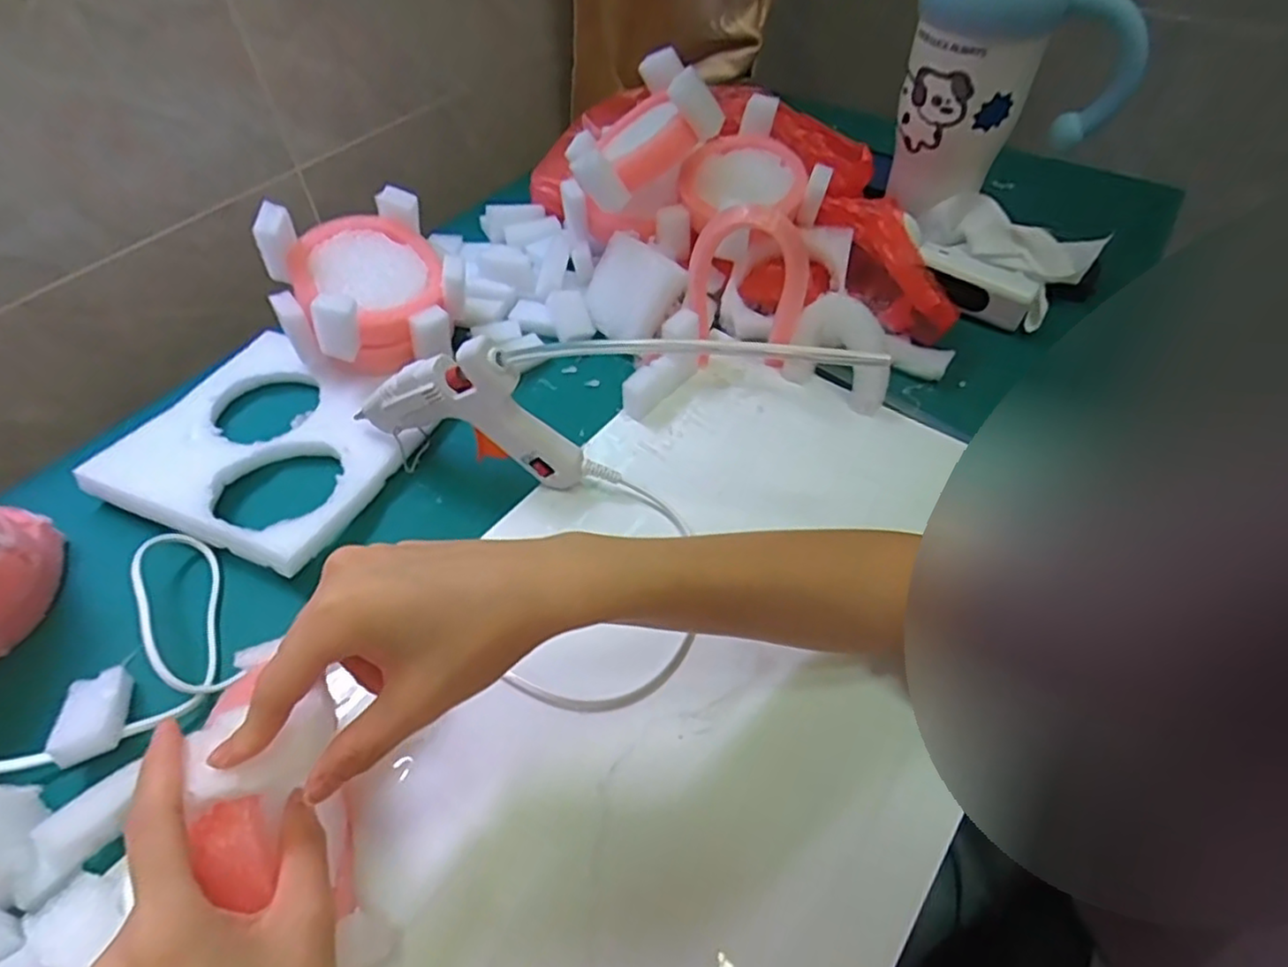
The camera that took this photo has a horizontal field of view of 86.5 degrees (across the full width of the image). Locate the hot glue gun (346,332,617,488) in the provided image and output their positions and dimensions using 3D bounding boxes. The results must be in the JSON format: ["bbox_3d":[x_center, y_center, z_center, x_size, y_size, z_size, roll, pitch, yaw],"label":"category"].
[{"bbox_3d":[-0.100,-0.045,0.420,0.162,0.099,0.024,10,51,10],"label":"hot glue gun"}]

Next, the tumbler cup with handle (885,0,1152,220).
[{"bbox_3d":[0.292,-0.324,0.517,0.179,0.247,0.090,-10,51,-6],"label":"tumbler cup with handle"}]

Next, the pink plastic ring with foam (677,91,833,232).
[{"bbox_3d":[0.080,-0.247,0.544,0.105,0.033,0.103,-2,64,5],"label":"pink plastic ring with foam"}]

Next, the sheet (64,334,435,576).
[{"bbox_3d":[-0.255,-0.032,0.473,0.181,0.022,0.166,17,53,15],"label":"sheet"}]

